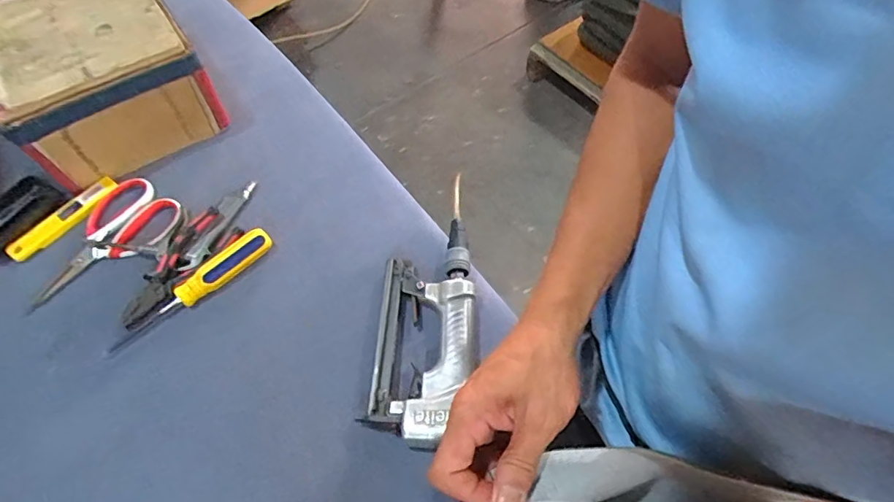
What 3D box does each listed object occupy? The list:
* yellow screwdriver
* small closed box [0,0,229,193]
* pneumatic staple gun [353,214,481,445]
[{"bbox_3d":[-0.278,0.040,0.559,0.192,0.027,0.031,-40,68,-21],"label":"yellow screwdriver"},{"bbox_3d":[-0.432,-0.219,0.645,0.212,0.134,0.203,-31,65,-17],"label":"small closed box"},{"bbox_3d":[-0.024,0.075,0.535,0.114,0.041,0.249,4,60,2],"label":"pneumatic staple gun"}]

